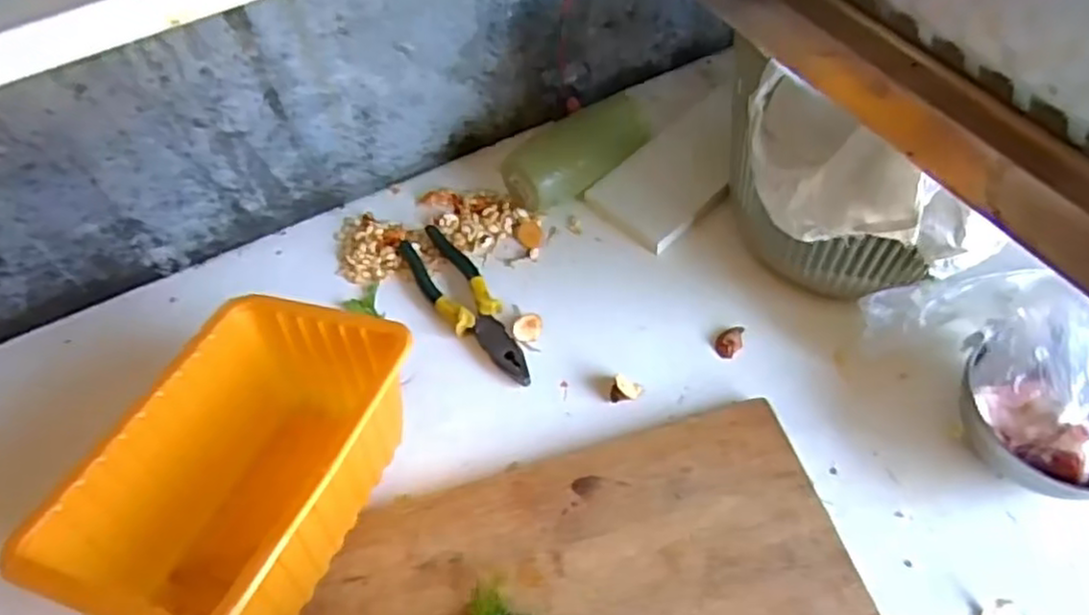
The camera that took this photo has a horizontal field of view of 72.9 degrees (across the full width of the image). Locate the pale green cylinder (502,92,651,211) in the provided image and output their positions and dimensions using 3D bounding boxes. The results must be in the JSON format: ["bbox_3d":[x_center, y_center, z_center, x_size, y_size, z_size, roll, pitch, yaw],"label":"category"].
[{"bbox_3d":[0.038,-0.156,0.757,0.159,0.060,0.062,-35,61,-17],"label":"pale green cylinder"}]

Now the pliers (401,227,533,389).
[{"bbox_3d":[-0.071,-0.003,0.689,0.052,0.020,0.191,-34,60,-17],"label":"pliers"}]

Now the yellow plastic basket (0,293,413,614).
[{"bbox_3d":[-0.212,0.116,0.544,0.165,0.149,0.242,13,59,13],"label":"yellow plastic basket"}]

